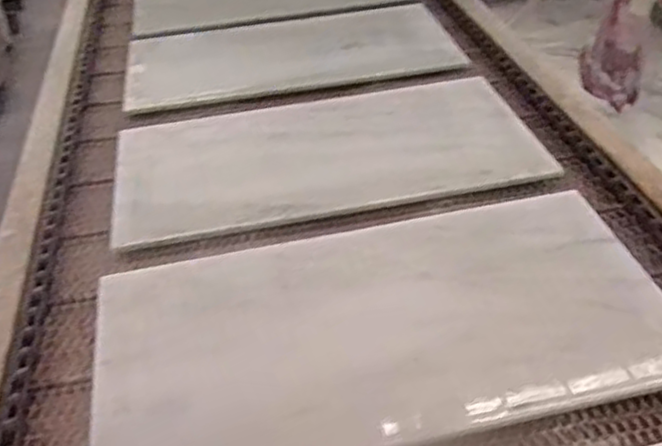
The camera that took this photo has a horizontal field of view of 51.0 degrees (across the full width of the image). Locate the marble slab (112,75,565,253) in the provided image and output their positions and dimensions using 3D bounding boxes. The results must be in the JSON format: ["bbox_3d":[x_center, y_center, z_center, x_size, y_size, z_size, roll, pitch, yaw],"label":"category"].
[{"bbox_3d":[-0.008,-0.102,1.010,0.598,0.033,0.299,-9,43,-6],"label":"marble slab"}]

